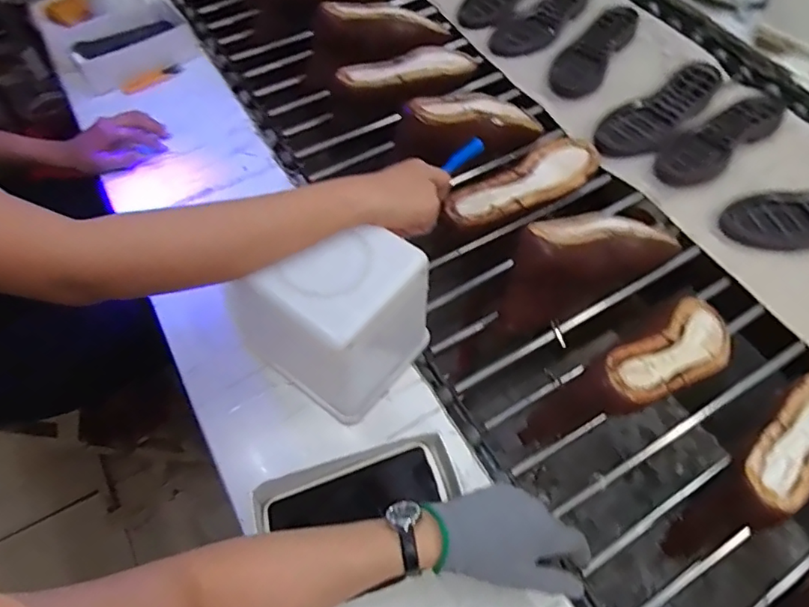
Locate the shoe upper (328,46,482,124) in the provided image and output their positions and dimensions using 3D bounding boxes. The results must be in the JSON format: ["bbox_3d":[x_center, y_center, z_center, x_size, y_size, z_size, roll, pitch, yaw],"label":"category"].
[{"bbox_3d":[0.010,-0.357,0.895,0.250,0.075,0.091,-16,59,-10],"label":"shoe upper"}]

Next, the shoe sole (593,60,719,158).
[{"bbox_3d":[0.411,-0.318,0.886,0.275,0.034,0.095,-39,66,-22],"label":"shoe sole"}]

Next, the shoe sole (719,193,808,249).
[{"bbox_3d":[0.576,-0.127,0.773,0.262,0.023,0.090,-10,58,-6],"label":"shoe sole"}]

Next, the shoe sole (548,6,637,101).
[{"bbox_3d":[0.336,-0.454,0.979,0.093,0.031,0.246,30,62,17],"label":"shoe sole"}]

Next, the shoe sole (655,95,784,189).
[{"bbox_3d":[0.483,-0.254,0.850,0.247,0.023,0.085,-35,64,-20],"label":"shoe sole"}]

